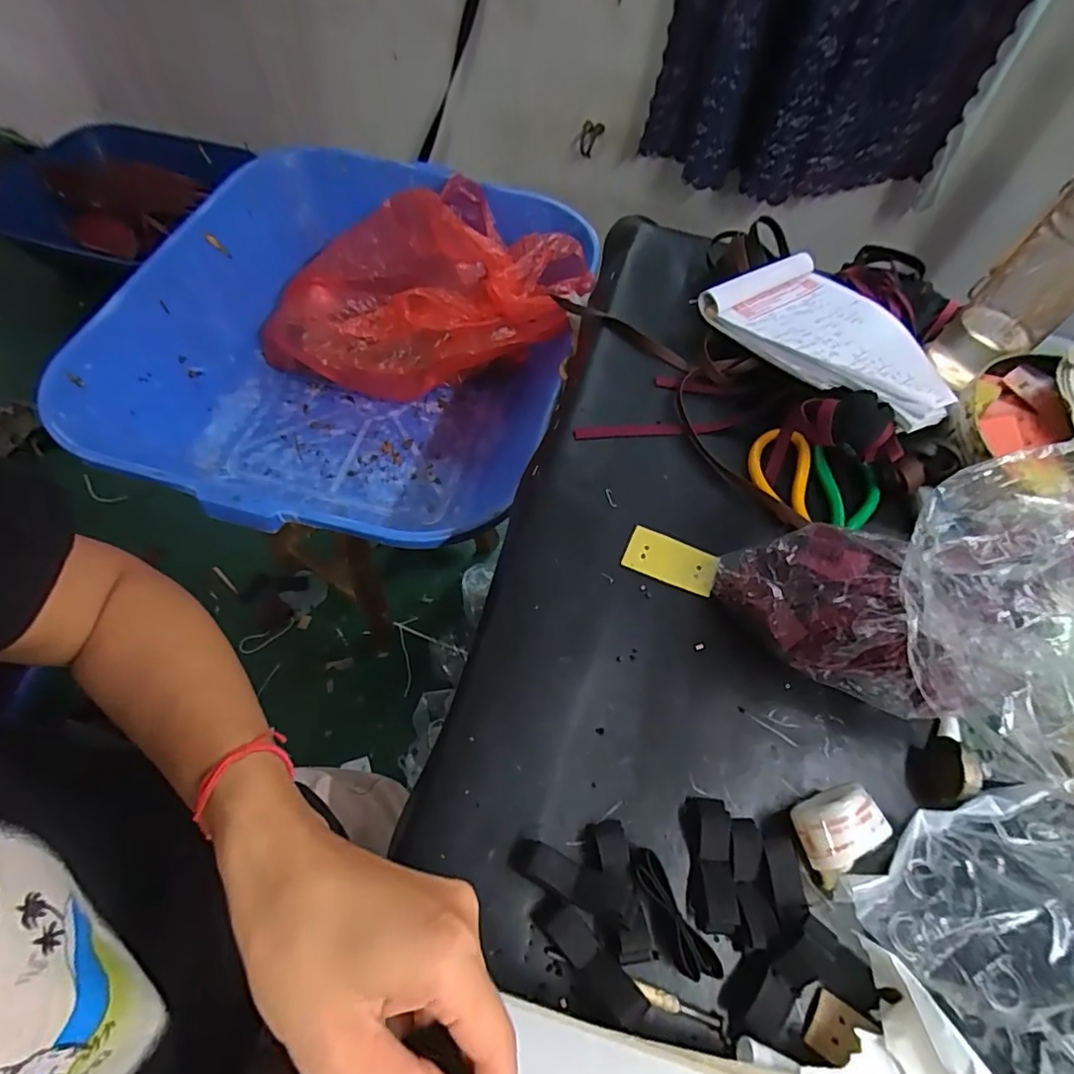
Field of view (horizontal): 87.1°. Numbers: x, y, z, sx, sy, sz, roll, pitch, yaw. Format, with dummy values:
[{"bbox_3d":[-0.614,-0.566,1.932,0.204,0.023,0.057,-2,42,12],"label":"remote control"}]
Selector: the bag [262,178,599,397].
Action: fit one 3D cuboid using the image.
[{"bbox_3d":[-0.158,-0.342,0.798,0.433,0.209,0.274,8,60,1],"label":"bag"}]

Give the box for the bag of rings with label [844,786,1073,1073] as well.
[{"bbox_3d":[0.271,0.211,0.295,0.157,0.049,0.147,-26,65,-18],"label":"bag of rings with label"}]

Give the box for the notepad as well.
[{"bbox_3d":[0.260,-0.174,0.482,0.128,0.034,0.215,-26,60,-18],"label":"notepad"}]

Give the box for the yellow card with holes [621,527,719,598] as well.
[{"bbox_3d":[0.100,0.017,0.420,0.065,0.005,0.036,19,65,9],"label":"yellow card with holes"}]

